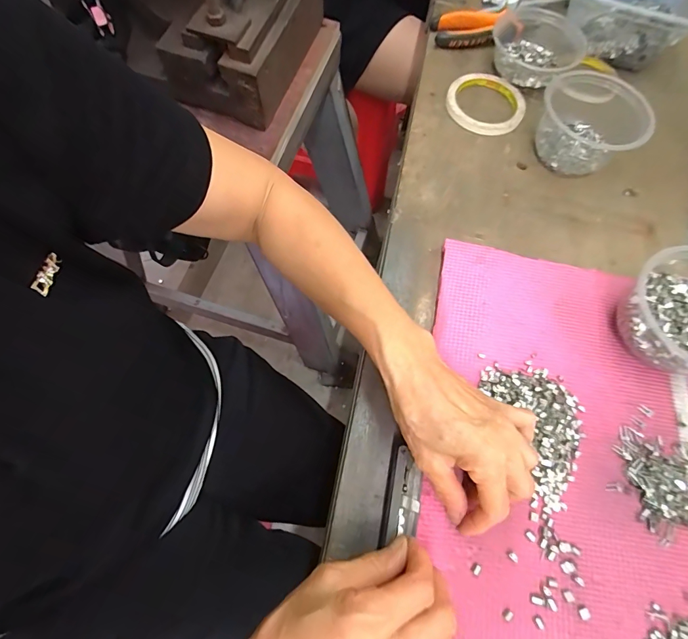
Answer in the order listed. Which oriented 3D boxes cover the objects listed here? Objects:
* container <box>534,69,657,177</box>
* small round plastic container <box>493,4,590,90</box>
[{"bbox_3d":[0.283,-0.239,0.443,0.115,0.059,0.115,1,69,-3],"label":"container"},{"bbox_3d":[0.250,-0.356,0.490,0.120,0.036,0.109,27,70,7],"label":"small round plastic container"}]

